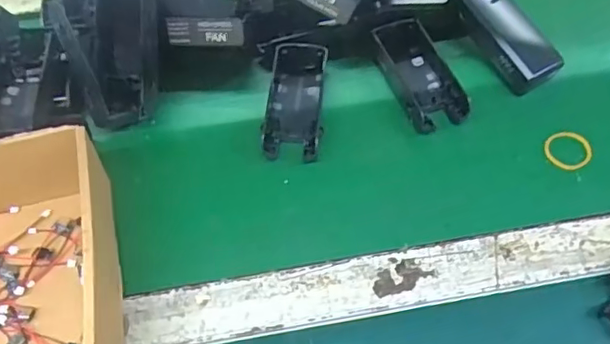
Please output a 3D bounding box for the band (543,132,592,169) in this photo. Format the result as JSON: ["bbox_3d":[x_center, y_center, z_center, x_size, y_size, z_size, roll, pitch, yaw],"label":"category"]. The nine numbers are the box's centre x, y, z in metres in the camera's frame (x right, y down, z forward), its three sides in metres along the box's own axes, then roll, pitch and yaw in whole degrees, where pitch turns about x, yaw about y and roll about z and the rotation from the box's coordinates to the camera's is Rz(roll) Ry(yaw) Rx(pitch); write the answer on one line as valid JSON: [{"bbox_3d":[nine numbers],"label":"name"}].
[{"bbox_3d":[0.211,-0.018,0.457,0.038,0.007,0.035,1,55,-1],"label":"band"}]

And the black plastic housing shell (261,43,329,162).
[{"bbox_3d":[-0.008,-0.061,0.473,0.045,0.026,0.116,3,58,2],"label":"black plastic housing shell"}]

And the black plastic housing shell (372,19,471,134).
[{"bbox_3d":[0.095,-0.084,0.488,0.047,0.031,0.112,-15,59,-9],"label":"black plastic housing shell"}]

